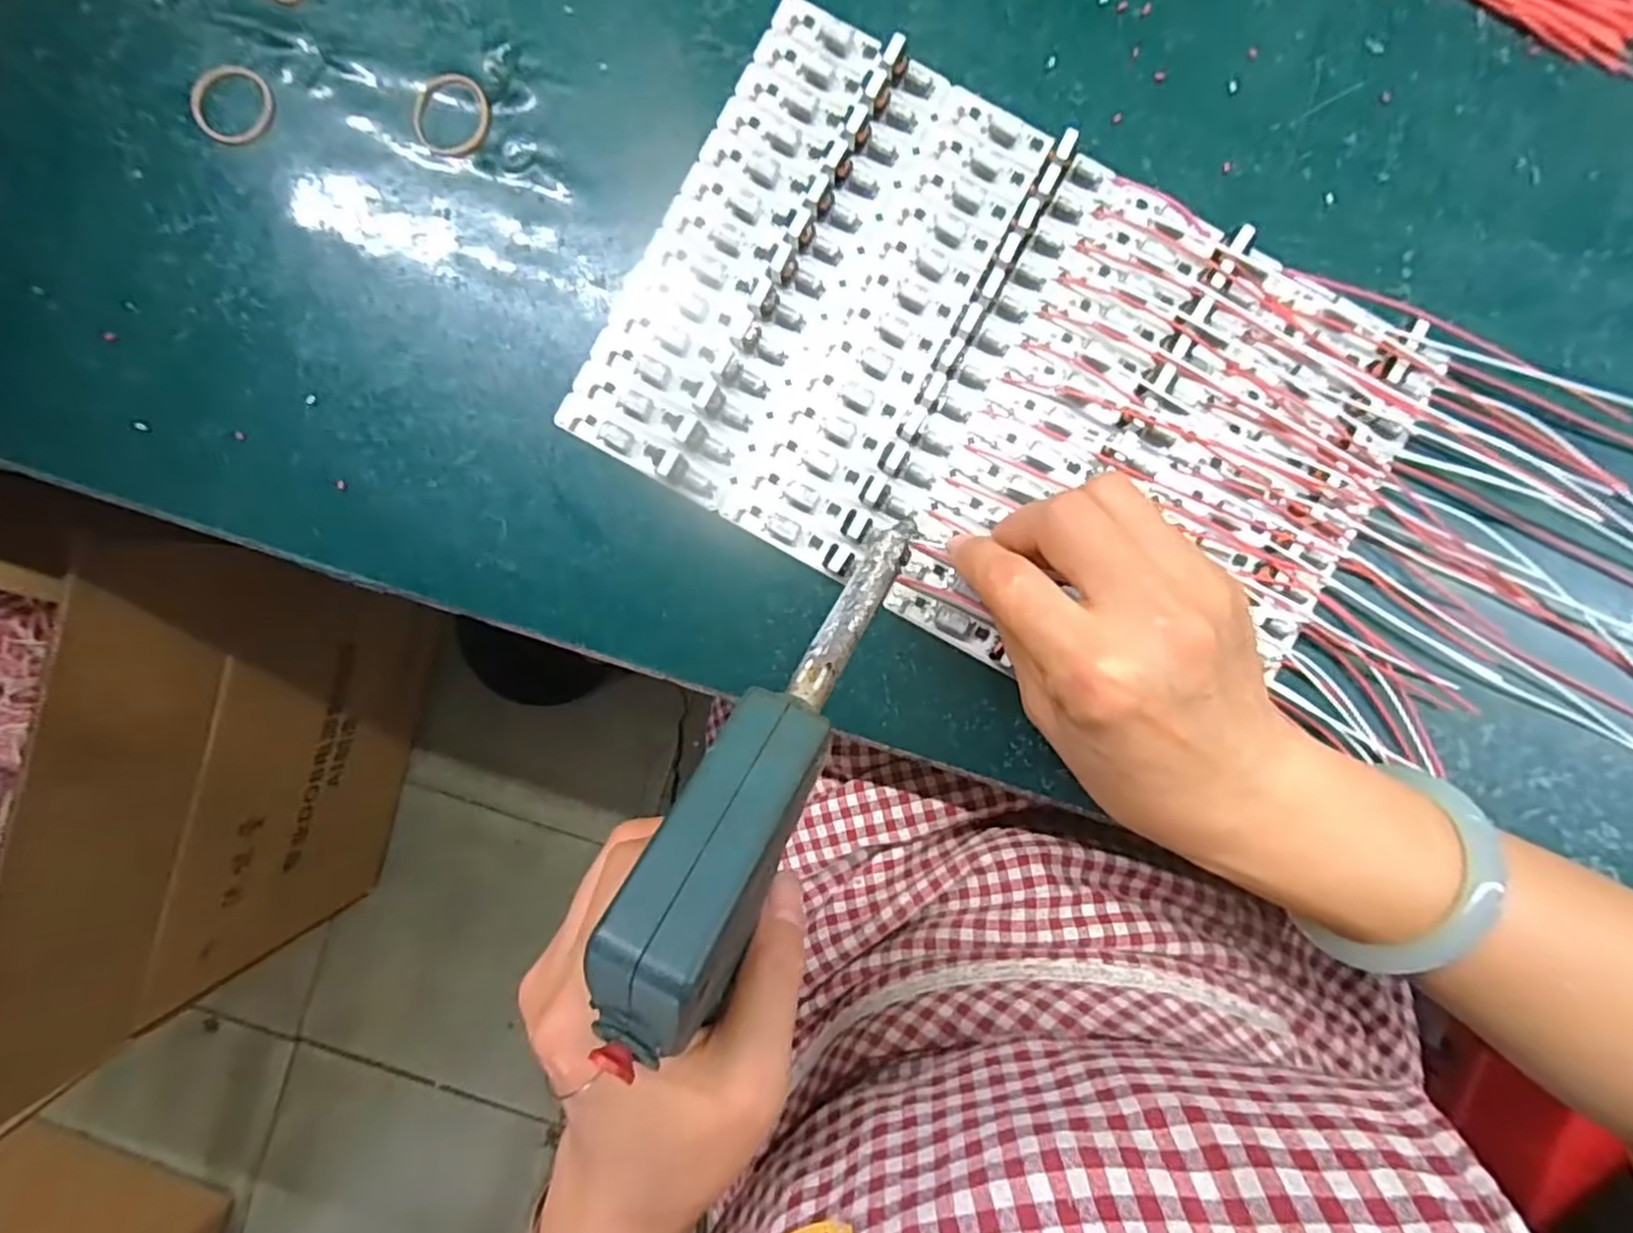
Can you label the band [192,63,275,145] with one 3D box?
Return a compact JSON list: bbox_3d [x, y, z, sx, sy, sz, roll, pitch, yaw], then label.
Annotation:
[{"bbox_3d":[-0.234,-0.206,0.289,0.030,0.005,0.030,0,91,1],"label":"band"}]

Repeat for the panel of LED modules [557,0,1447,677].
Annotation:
[{"bbox_3d":[0.070,-0.090,0.281,0.292,0.014,0.186,28,92,1],"label":"panel of LED modules"}]

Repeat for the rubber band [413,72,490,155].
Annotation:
[{"bbox_3d":[-0.145,-0.198,0.285,0.028,0.006,0.032,25,92,1],"label":"rubber band"}]

